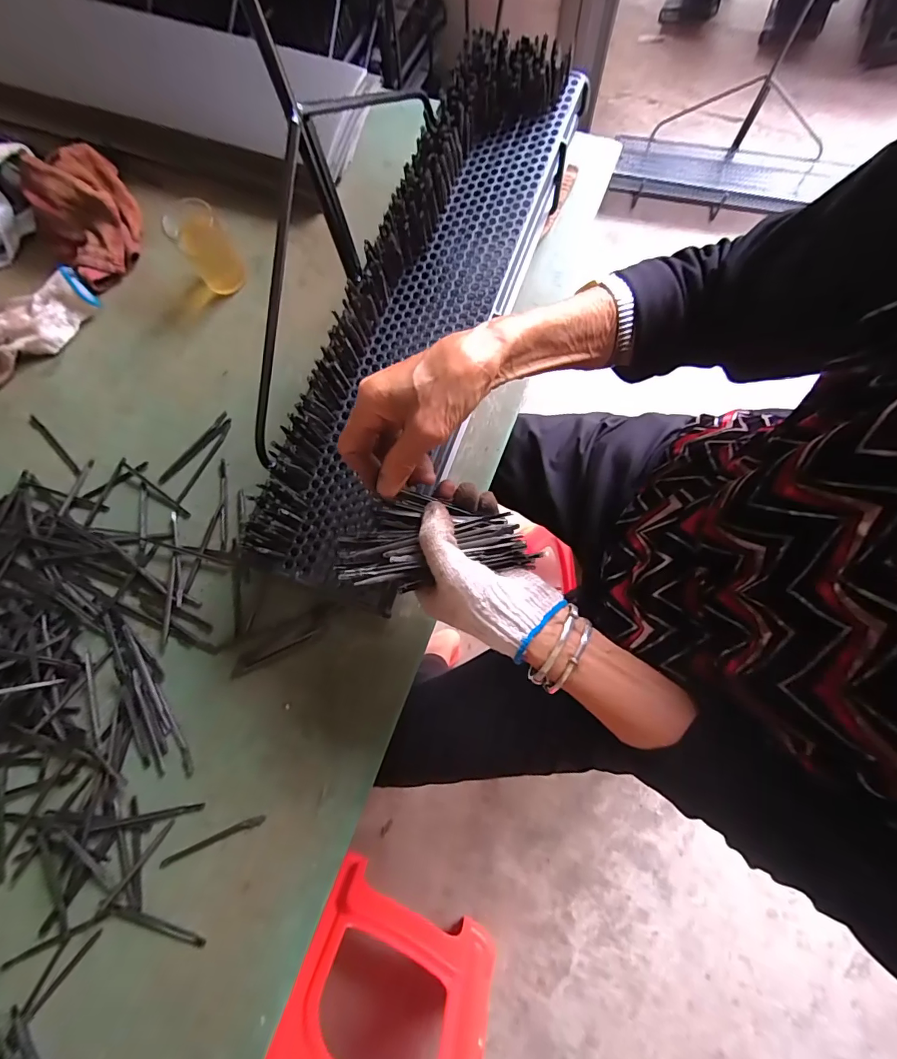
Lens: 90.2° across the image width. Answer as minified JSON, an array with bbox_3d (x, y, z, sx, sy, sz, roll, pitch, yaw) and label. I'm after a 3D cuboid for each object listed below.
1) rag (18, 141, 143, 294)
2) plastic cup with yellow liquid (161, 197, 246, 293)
[{"bbox_3d":[-0.449,-0.392,0.561,0.127,0.081,0.129,-43,80,-8],"label":"rag"},{"bbox_3d":[-0.283,-0.325,0.535,0.057,0.091,0.050,-33,78,-6],"label":"plastic cup with yellow liquid"}]

